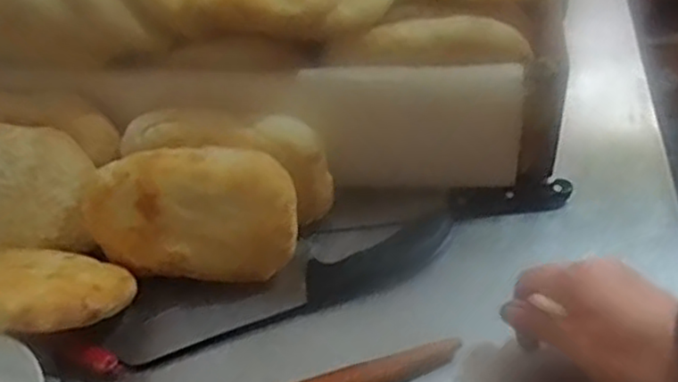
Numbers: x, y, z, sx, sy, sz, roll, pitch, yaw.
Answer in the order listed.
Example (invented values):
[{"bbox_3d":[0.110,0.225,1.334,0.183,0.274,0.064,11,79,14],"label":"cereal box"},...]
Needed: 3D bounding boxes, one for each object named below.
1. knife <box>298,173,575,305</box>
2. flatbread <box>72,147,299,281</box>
[{"bbox_3d":[0.075,0.033,0.552,0.219,0.014,0.042,-22,52,-13],"label":"knife"},{"bbox_3d":[-0.107,0.018,0.513,0.150,0.097,0.031,0,25,7],"label":"flatbread"}]

